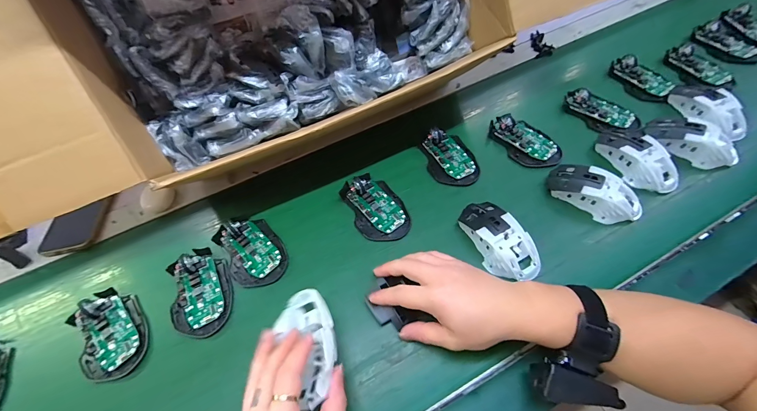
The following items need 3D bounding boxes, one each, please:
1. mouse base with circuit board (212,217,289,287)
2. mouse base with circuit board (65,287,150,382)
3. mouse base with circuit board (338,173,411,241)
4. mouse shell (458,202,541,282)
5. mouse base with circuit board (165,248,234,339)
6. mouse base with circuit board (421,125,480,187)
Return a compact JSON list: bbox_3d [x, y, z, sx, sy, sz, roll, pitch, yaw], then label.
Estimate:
[{"bbox_3d":[-0.170,0.056,0.424,0.070,0.021,0.107,-33,61,-16],"label":"mouse base with circuit board"},{"bbox_3d":[-0.323,0.150,0.380,0.071,0.027,0.112,-31,60,-15],"label":"mouse base with circuit board"},{"bbox_3d":[-0.003,-0.001,0.451,0.073,0.025,0.110,-25,59,-12],"label":"mouse base with circuit board"},{"bbox_3d":[0.152,0.041,0.403,0.059,0.033,0.112,-25,59,-12],"label":"mouse shell"},{"bbox_3d":[-0.226,0.103,0.400,0.070,0.022,0.115,-18,58,-8],"label":"mouse base with circuit board"},{"bbox_3d":[0.110,-0.075,0.492,0.069,0.030,0.101,-18,58,-7],"label":"mouse base with circuit board"}]

